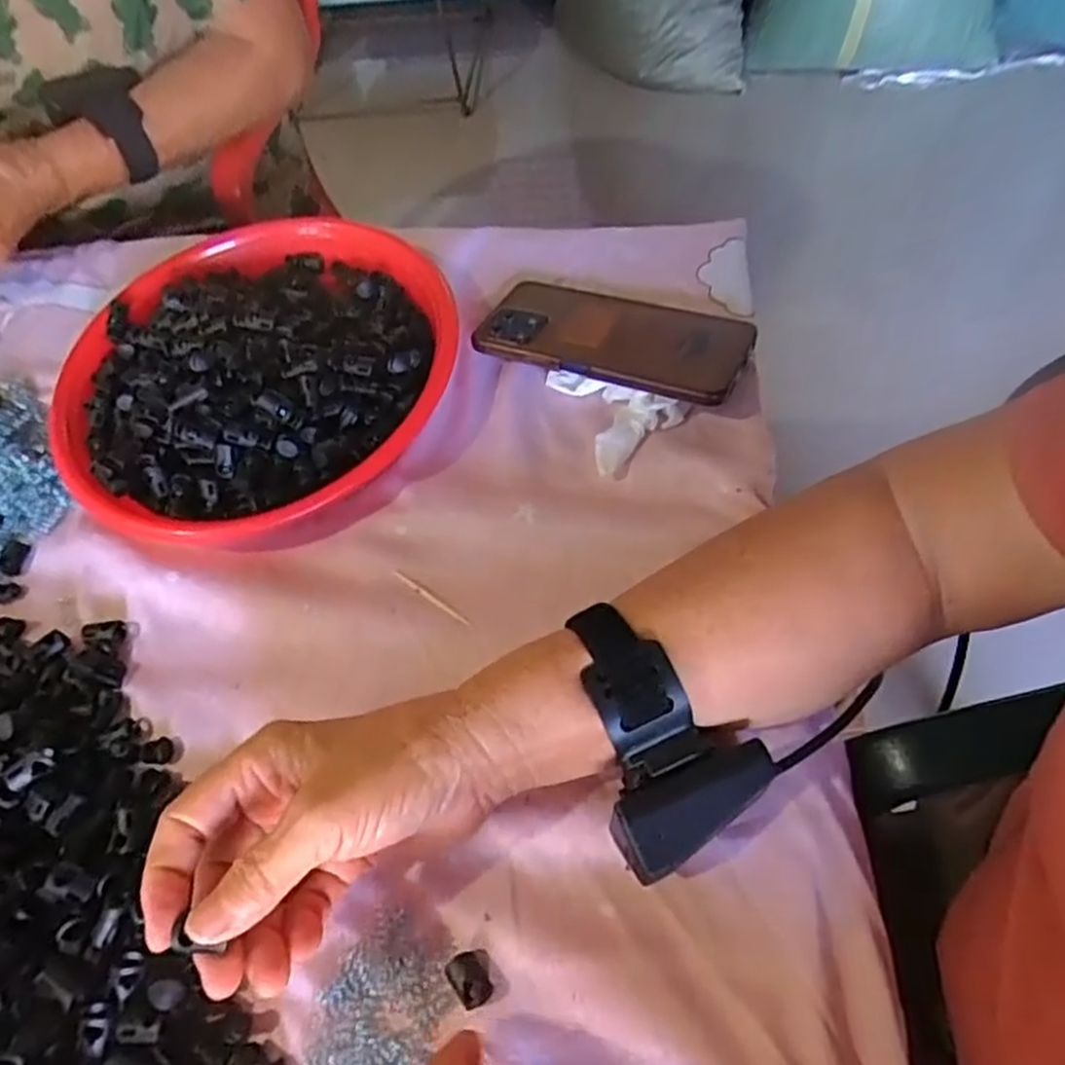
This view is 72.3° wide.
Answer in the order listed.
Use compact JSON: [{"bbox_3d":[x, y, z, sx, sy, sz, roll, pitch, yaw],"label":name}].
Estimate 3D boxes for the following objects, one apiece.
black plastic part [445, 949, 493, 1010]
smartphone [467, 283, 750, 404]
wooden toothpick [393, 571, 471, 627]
[{"bbox_3d":[-0.025,0.182,0.299,0.017,0.007,0.019,-35,63,-11],"label":"black plastic part"},{"bbox_3d":[0.051,-0.123,0.453,0.160,0.011,0.081,18,53,18],"label":"smartphone"},{"bbox_3d":[-0.054,0.035,0.387,0.053,0.004,0.004,32,70,22],"label":"wooden toothpick"}]

